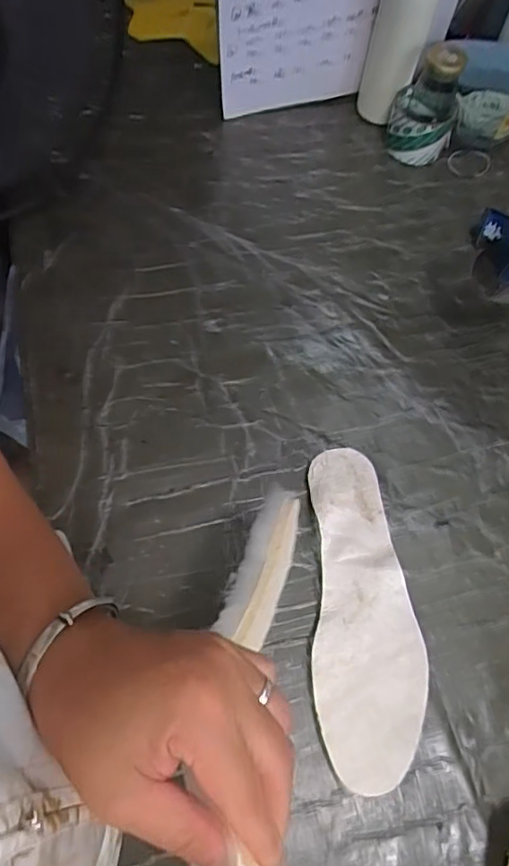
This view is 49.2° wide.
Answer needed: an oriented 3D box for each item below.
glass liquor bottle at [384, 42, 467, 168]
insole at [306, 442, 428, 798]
[{"bbox_3d":[0.221,-0.420,0.715,0.081,0.126,0.070,19,65,6],"label":"glass liquor bottle"},{"bbox_3d":[0.097,0.149,0.496,0.090,0.006,0.282,-1,64,1],"label":"insole"}]

